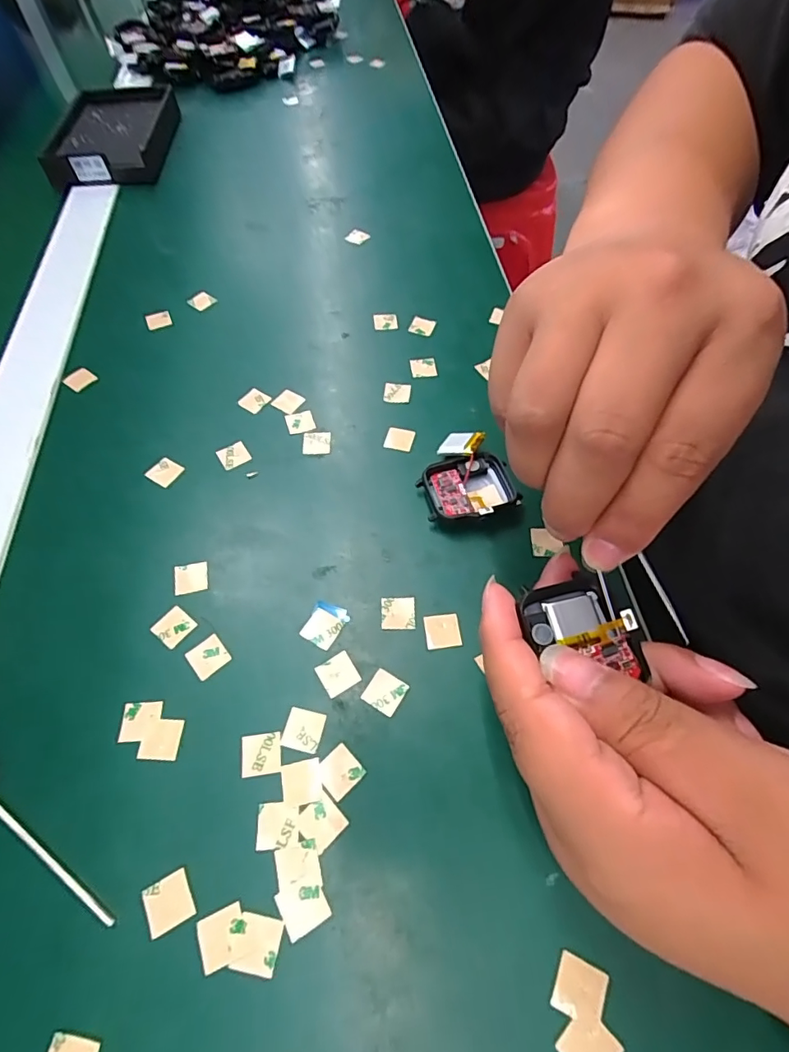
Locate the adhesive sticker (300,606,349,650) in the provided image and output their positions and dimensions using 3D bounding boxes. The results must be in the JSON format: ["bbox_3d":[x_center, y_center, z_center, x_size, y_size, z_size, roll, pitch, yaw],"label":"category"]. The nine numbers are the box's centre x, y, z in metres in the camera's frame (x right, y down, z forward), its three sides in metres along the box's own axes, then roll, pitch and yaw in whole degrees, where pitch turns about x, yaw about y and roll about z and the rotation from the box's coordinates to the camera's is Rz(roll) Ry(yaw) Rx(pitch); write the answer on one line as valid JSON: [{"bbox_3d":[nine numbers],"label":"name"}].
[{"bbox_3d":[-0.031,0.045,0.229,0.016,0.004,0.019,28,63,15],"label":"adhesive sticker"}]

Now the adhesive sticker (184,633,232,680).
[{"bbox_3d":[-0.082,0.057,0.220,0.016,0.004,0.016,-37,65,-20],"label":"adhesive sticker"}]

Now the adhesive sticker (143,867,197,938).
[{"bbox_3d":[-0.079,0.132,0.177,0.016,0.004,0.015,-26,60,-16],"label":"adhesive sticker"}]

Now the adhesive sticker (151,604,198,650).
[{"bbox_3d":[-0.100,0.045,0.227,0.015,0.004,0.016,34,65,19],"label":"adhesive sticker"}]

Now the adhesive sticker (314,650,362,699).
[{"bbox_3d":[-0.024,0.063,0.216,0.015,0.004,0.015,-28,63,-16],"label":"adhesive sticker"}]

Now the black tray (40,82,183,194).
[{"bbox_3d":[-0.256,-0.357,0.459,0.090,0.024,0.143,-1,59,-1],"label":"black tray"}]

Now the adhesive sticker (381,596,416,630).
[{"bbox_3d":[0.002,0.040,0.232,0.015,0.004,0.015,-2,60,-1],"label":"adhesive sticker"}]

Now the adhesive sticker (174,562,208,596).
[{"bbox_3d":[-0.098,0.025,0.241,0.015,0.004,0.015,-10,62,-8],"label":"adhesive sticker"}]

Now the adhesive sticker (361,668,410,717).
[{"bbox_3d":[-0.004,0.070,0.213,0.015,0.004,0.015,29,64,17],"label":"adhesive sticker"}]

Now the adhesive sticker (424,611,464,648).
[{"bbox_3d":[0.022,0.047,0.226,0.015,0.004,0.015,-7,59,-4],"label":"adhesive sticker"}]

